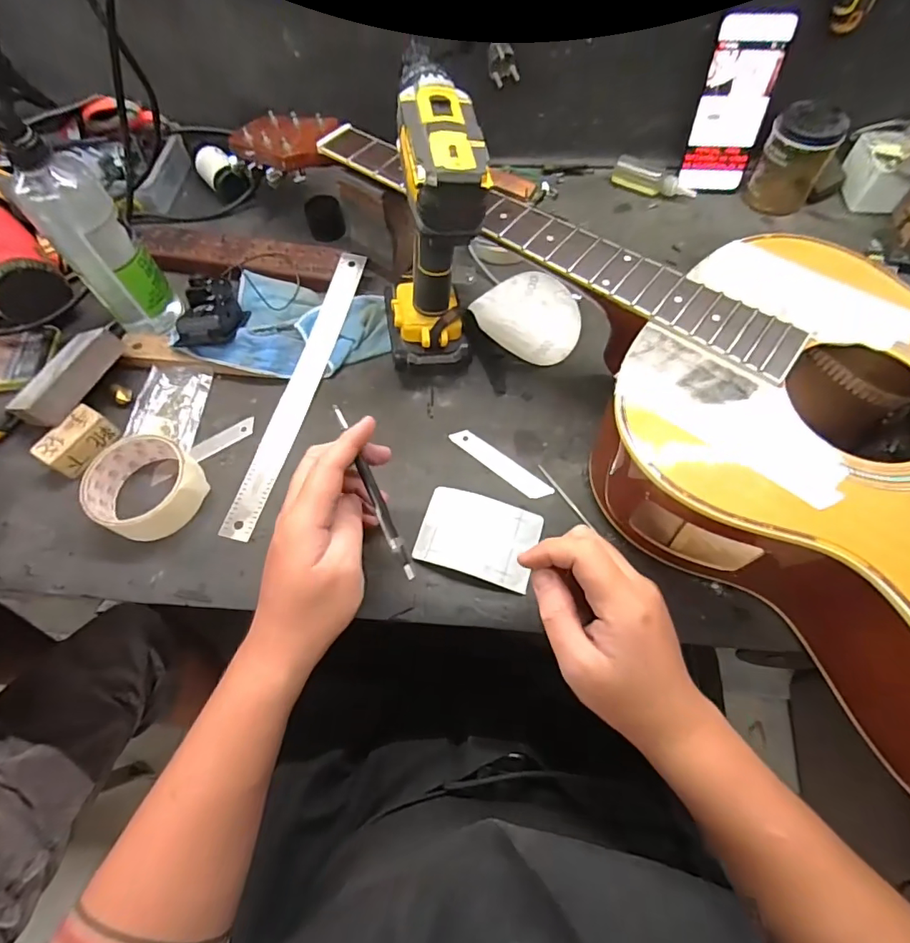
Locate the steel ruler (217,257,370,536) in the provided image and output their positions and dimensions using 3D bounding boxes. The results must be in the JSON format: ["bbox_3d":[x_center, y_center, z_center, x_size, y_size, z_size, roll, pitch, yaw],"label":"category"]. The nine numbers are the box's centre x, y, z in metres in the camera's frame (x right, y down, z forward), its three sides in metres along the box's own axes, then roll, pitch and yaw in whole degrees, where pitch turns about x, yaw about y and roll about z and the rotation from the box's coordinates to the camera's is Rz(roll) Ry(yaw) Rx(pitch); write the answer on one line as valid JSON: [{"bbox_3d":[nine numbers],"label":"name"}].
[{"bbox_3d":[-0.149,-0.089,0.495,0.035,0.008,0.327,13,68,5],"label":"steel ruler"}]

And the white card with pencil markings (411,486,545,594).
[{"bbox_3d":[0.020,0.053,0.419,0.096,0.006,0.070,16,64,10],"label":"white card with pencil markings"}]

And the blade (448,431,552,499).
[{"bbox_3d":[0.041,-0.007,0.452,0.102,0.004,0.019,36,69,18],"label":"blade"}]

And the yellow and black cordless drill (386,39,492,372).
[{"bbox_3d":[-0.027,-0.213,0.442,0.089,0.206,0.177,-9,62,-3],"label":"yellow and black cordless drill"}]

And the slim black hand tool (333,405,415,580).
[{"bbox_3d":[-0.061,0.015,0.374,0.009,0.007,0.140,-24,85,-10],"label":"slim black hand tool"}]

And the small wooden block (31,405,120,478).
[{"bbox_3d":[-0.340,-0.027,0.454,0.031,0.028,0.059,26,66,14],"label":"small wooden block"}]

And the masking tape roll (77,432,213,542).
[{"bbox_3d":[-0.267,0.013,0.431,0.085,0.038,0.085,-1,62,1],"label":"masking tape roll"}]

